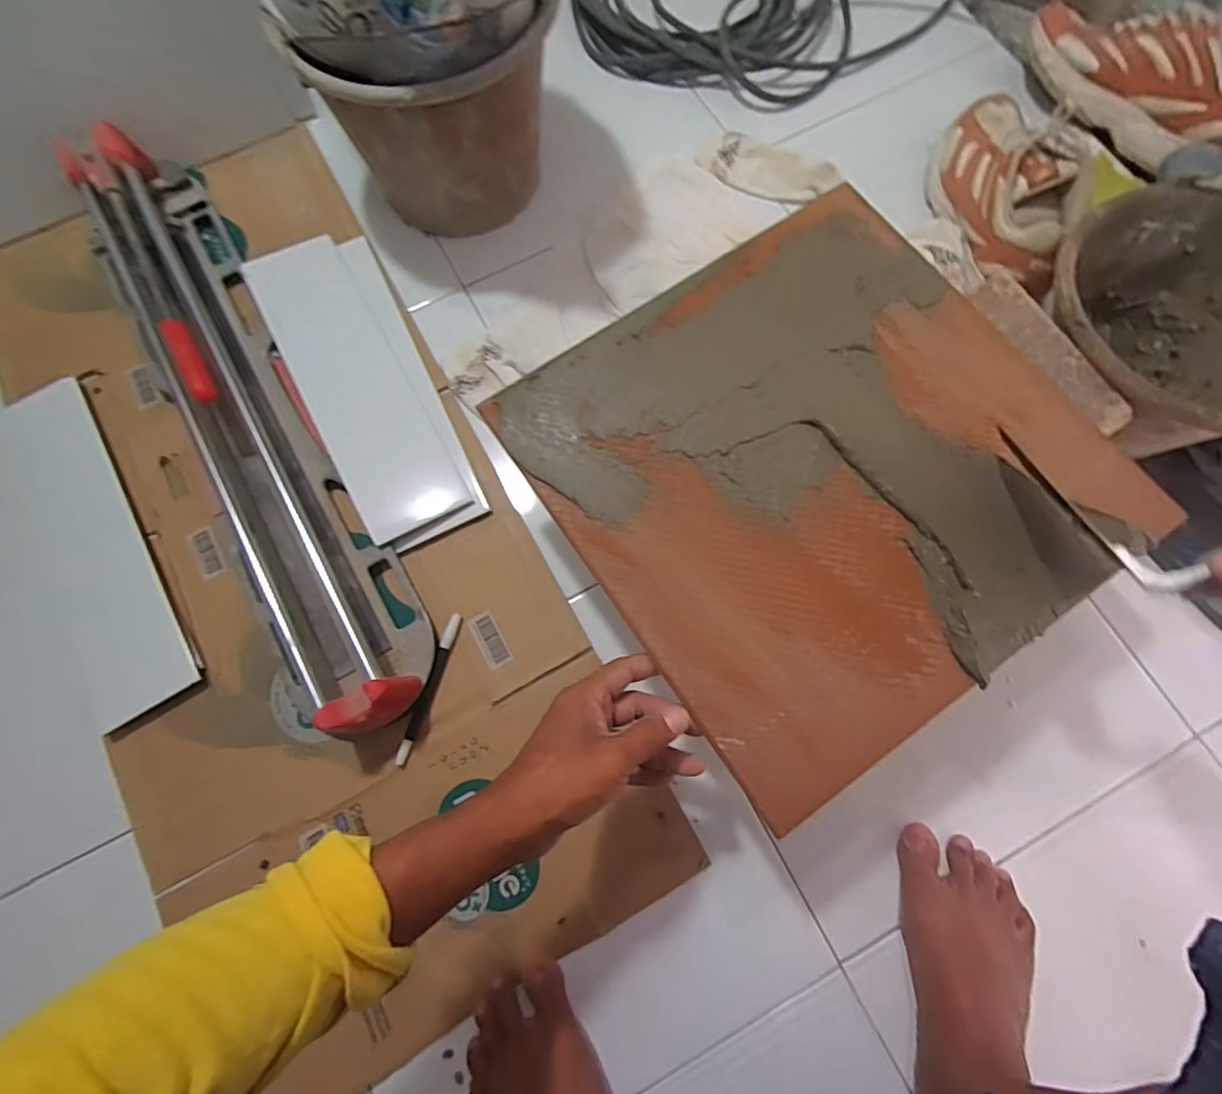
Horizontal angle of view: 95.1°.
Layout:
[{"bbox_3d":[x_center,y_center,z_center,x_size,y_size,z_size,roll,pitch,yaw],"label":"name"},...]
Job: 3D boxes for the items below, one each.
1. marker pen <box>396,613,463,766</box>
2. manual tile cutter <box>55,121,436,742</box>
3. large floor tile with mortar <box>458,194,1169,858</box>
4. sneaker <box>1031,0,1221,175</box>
[{"bbox_3d":[-0.178,0.136,0.545,0.012,0.008,0.147,17,75,5],"label":"marker pen"},{"bbox_3d":[-0.389,-0.142,0.579,0.159,0.088,0.709,-27,76,-7],"label":"manual tile cutter"},{"bbox_3d":[0.166,-0.066,0.446,0.389,0.017,0.390,-33,77,-8],"label":"large floor tile with mortar"},{"bbox_3d":[0.625,-0.542,0.660,0.281,0.101,0.090,39,79,10],"label":"sneaker"}]

